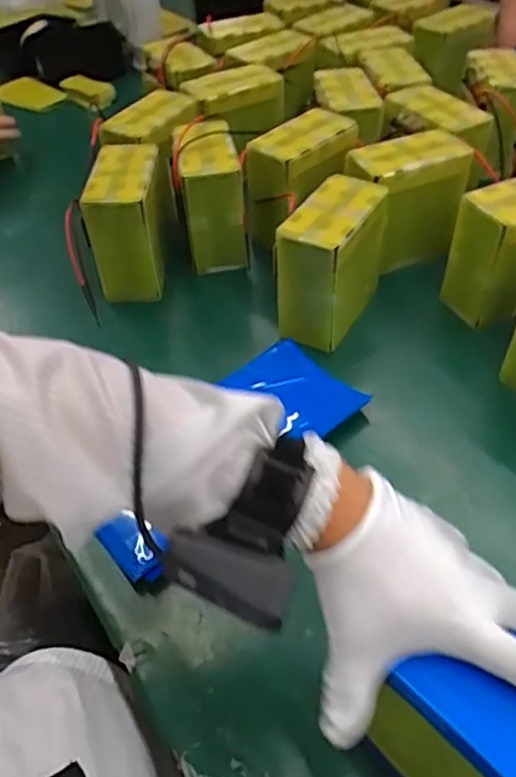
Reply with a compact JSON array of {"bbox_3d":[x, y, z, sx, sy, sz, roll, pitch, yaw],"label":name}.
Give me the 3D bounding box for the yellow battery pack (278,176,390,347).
[{"bbox_3d":[0.085,-0.142,0.723,0.073,0.157,0.149,23,52,23],"label":"yellow battery pack"}]

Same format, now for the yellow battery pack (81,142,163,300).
[{"bbox_3d":[-0.160,-0.210,0.788,0.080,0.140,0.141,-2,47,2],"label":"yellow battery pack"}]

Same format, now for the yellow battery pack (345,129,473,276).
[{"bbox_3d":[0.188,-0.233,0.799,0.145,0.142,0.071,-23,50,-17],"label":"yellow battery pack"}]

